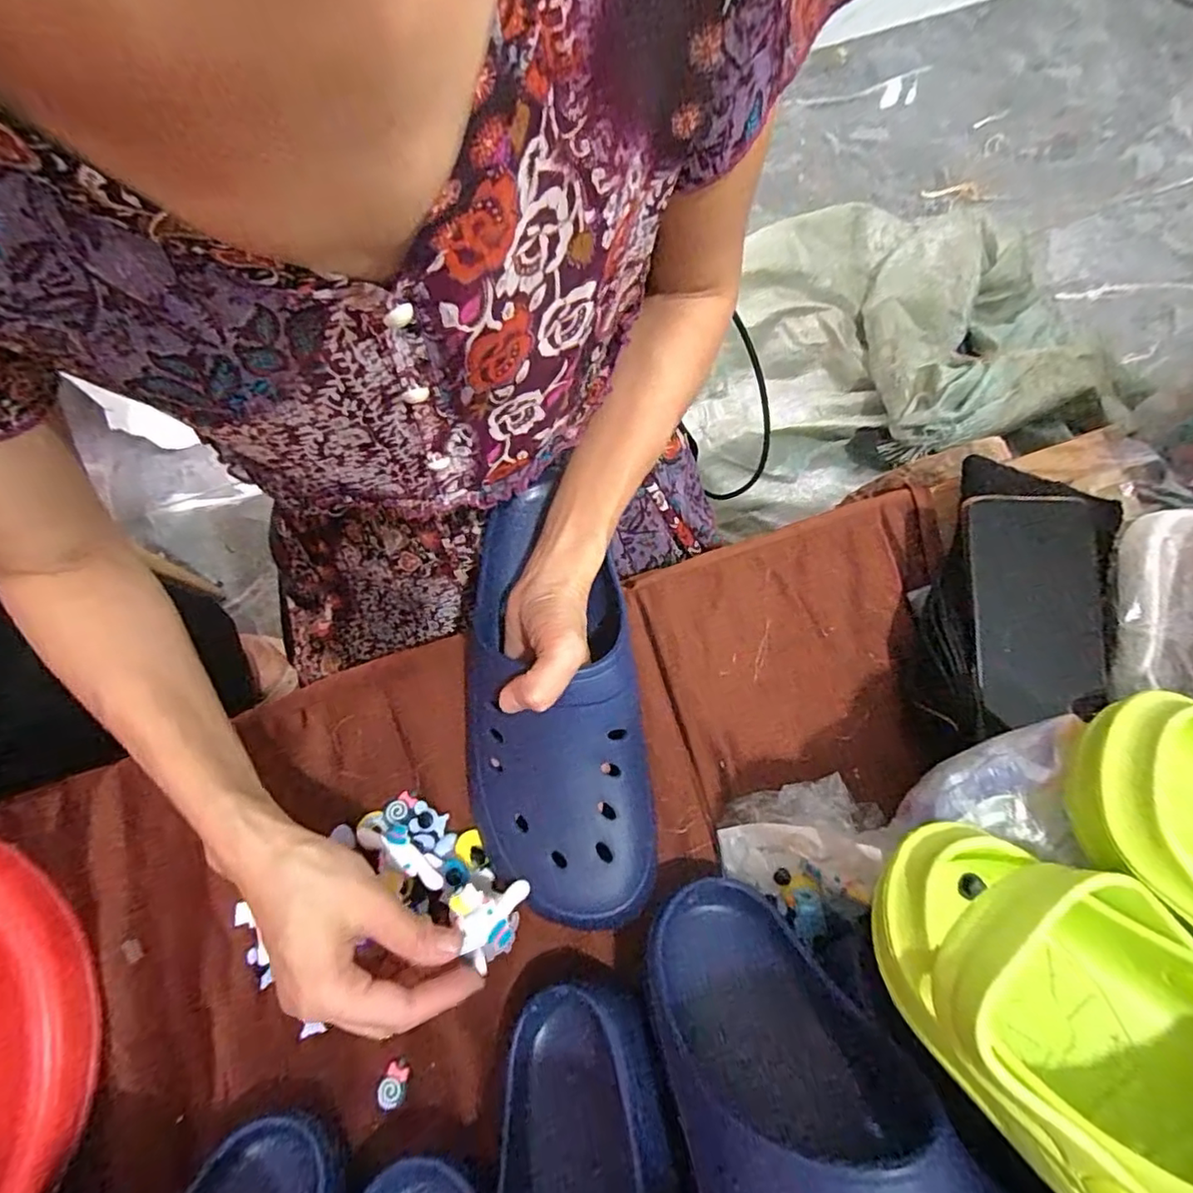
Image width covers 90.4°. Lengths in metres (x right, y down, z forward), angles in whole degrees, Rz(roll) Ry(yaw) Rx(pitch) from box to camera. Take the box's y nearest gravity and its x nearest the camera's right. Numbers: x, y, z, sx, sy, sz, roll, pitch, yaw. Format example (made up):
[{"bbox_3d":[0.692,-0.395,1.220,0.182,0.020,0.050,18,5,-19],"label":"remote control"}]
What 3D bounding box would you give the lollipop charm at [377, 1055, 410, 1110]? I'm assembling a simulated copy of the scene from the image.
[{"bbox_3d":[-0.124,0.298,0.362,0.015,0.007,0.023,14,76,5],"label":"lollipop charm"}]

